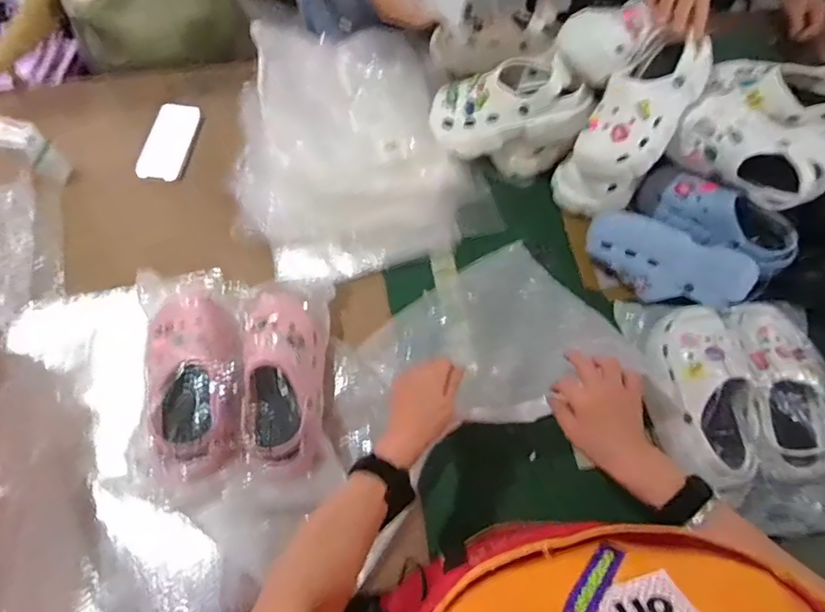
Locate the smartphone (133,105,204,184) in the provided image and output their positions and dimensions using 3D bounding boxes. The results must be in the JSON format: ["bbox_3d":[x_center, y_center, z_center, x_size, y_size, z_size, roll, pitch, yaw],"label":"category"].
[{"bbox_3d":[-0.447,-0.305,0.930,0.084,0.015,0.164,5,69,2],"label":"smartphone"}]

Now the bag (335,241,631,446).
[{"bbox_3d":[0.078,0.067,0.720,0.402,0.161,0.268,-31,72,-11],"label":"bag"}]

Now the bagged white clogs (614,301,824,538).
[{"bbox_3d":[0.453,0.138,0.699,0.262,0.092,0.318,-1,69,0],"label":"bagged white clogs"}]

